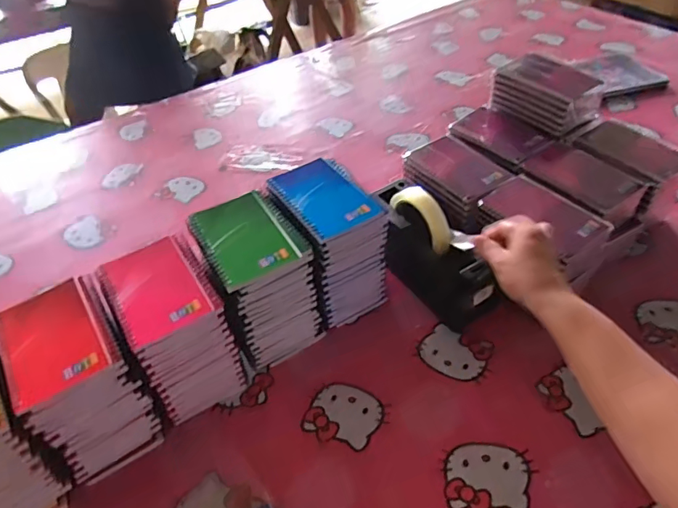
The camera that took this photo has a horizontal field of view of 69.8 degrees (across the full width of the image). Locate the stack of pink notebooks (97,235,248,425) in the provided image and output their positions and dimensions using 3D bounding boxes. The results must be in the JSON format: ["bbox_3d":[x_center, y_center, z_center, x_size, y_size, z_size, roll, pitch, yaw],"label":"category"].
[{"bbox_3d":[-0.181,0.086,0.548,0.096,0.152,0.133,-26,49,-20],"label":"stack of pink notebooks"}]

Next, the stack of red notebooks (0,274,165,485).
[{"bbox_3d":[-0.262,0.130,0.511,0.098,0.154,0.129,-25,49,-19],"label":"stack of red notebooks"}]

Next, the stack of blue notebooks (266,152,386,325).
[{"bbox_3d":[-0.014,-0.012,0.619,0.097,0.164,0.132,-28,50,-21],"label":"stack of blue notebooks"}]

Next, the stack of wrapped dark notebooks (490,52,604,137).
[{"bbox_3d":[0.309,-0.242,0.730,0.094,0.065,0.138,-29,50,-22],"label":"stack of wrapped dark notebooks"}]

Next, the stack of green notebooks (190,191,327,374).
[{"bbox_3d":[-0.097,0.034,0.584,0.102,0.160,0.128,-26,49,-20],"label":"stack of green notebooks"}]

